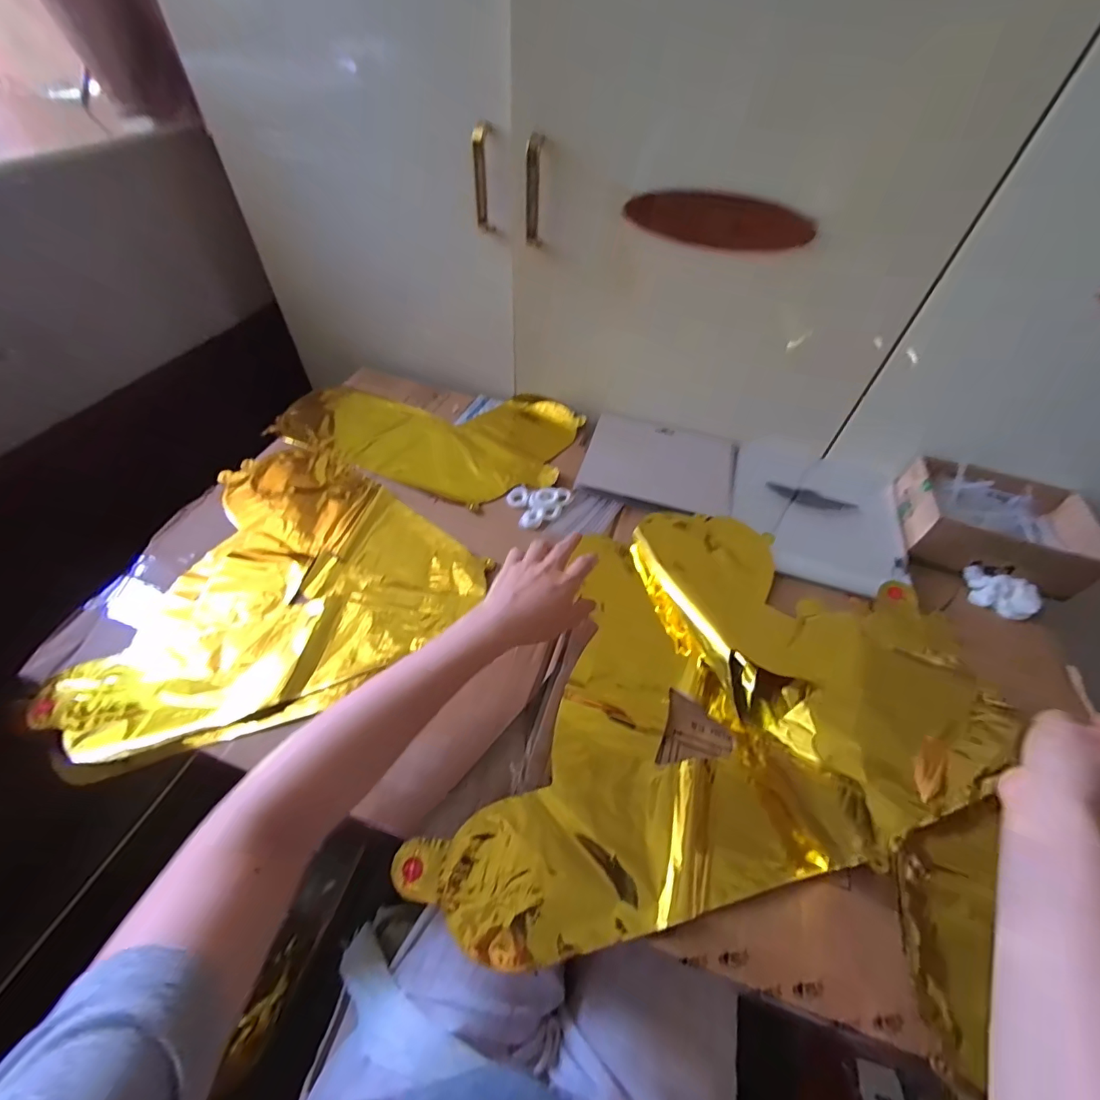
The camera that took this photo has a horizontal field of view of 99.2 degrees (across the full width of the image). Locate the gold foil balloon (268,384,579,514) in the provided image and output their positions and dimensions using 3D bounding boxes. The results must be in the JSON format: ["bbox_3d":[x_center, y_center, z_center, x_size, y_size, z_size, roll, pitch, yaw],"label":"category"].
[{"bbox_3d":[-0.177,-0.175,0.678,0.404,0.029,0.236,16,52,9],"label":"gold foil balloon"}]

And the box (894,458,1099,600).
[{"bbox_3d":[0.530,-0.033,0.561,0.190,0.052,0.140,18,52,11],"label":"box"}]

